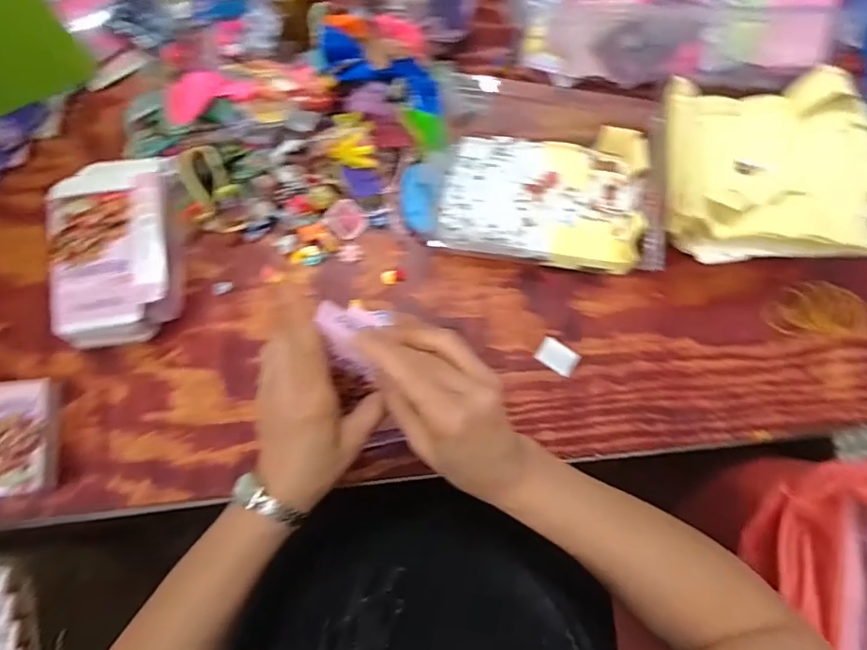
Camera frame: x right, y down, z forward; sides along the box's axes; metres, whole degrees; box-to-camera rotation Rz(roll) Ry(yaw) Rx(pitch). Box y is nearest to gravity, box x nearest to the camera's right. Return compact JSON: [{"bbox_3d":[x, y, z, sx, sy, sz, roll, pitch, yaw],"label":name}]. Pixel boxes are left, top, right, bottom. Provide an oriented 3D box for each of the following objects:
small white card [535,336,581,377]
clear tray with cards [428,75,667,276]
[{"bbox_3d":[0.115,0.029,0.499,0.037,0.004,0.026,33,80,6],"label":"small white card"},{"bbox_3d":[0.105,-0.148,0.505,0.206,0.054,0.192,5,79,1],"label":"clear tray with cards"}]

